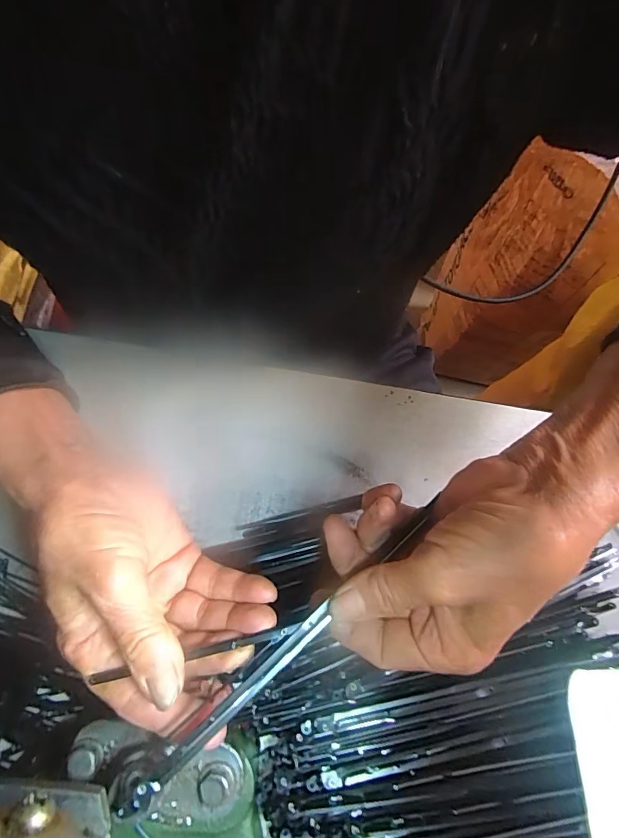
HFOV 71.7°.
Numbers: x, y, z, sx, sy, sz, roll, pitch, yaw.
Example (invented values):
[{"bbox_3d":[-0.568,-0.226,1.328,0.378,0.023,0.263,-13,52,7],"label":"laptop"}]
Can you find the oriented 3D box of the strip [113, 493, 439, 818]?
[{"bbox_3d":[-0.004,0.096,0.191,0.177,0.006,0.010,-38,73,-18],"label":"strip"}]

